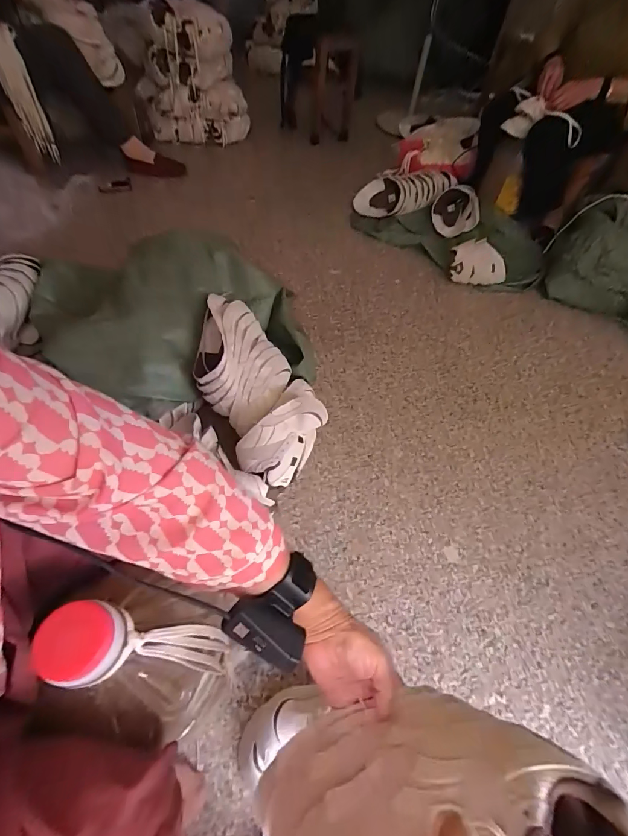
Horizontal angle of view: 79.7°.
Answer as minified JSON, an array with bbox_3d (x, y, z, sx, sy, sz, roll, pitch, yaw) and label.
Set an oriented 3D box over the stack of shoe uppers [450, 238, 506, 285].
[{"bbox_3d":[0.571,-0.543,1.317,0.200,0.111,0.113,-6,59,-8],"label":"stack of shoe uppers"}]

